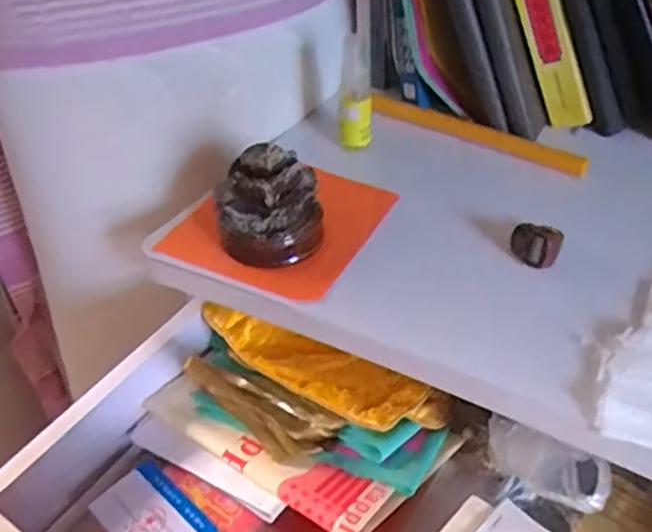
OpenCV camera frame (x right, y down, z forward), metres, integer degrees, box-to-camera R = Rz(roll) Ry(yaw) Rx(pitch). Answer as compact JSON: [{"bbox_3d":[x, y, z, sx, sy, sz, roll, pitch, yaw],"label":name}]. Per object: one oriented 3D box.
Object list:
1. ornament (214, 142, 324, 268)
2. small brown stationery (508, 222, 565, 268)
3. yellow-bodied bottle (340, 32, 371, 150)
[{"bbox_3d":[-0.044,-0.047,0.532,0.079,0.064,0.071,-10,42,-8],"label":"ornament"},{"bbox_3d":[0.154,-0.015,0.507,0.036,0.022,0.029,11,43,15],"label":"small brown stationery"},{"bbox_3d":[0.026,-0.151,0.611,0.026,0.102,0.019,4,42,8],"label":"yellow-bodied bottle"}]

